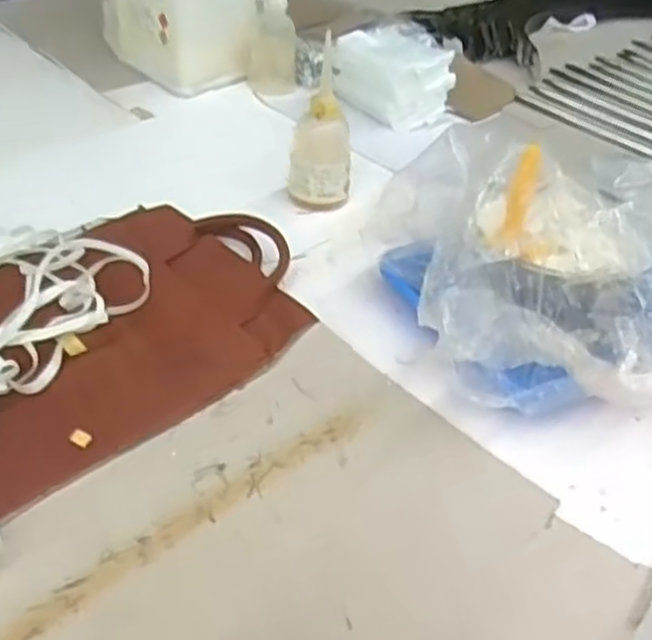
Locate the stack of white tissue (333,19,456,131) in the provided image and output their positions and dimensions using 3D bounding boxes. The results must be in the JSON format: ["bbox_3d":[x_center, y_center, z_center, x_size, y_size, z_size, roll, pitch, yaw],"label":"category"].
[{"bbox_3d":[0.096,-0.323,1.026,0.129,0.083,0.128,35,47,29],"label":"stack of white tissue"}]

